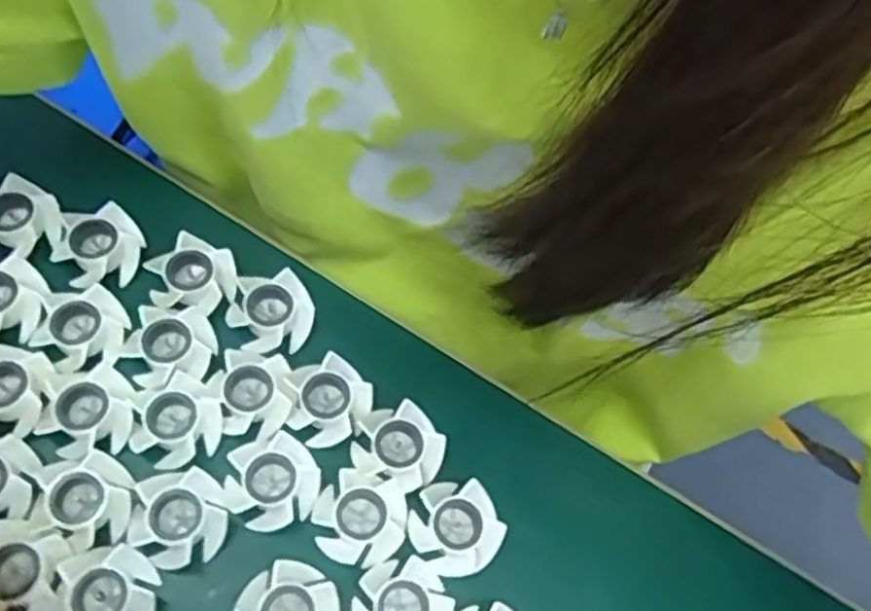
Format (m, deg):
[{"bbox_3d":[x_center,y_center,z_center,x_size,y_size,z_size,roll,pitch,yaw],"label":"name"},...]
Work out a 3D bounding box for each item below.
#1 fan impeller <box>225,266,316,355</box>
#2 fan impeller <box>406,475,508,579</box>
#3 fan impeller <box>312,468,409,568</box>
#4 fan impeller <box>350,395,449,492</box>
[{"bbox_3d":[-0.082,0.003,0.389,0.041,0.016,0.037,-12,68,-10],"label":"fan impeller"},{"bbox_3d":[0.009,0.101,0.357,0.039,0.012,0.041,2,66,-4],"label":"fan impeller"},{"bbox_3d":[-0.035,0.097,0.355,0.042,0.016,0.040,2,66,-4],"label":"fan impeller"},{"bbox_3d":[-0.017,0.067,0.367,0.039,0.012,0.040,2,66,-4],"label":"fan impeller"}]

